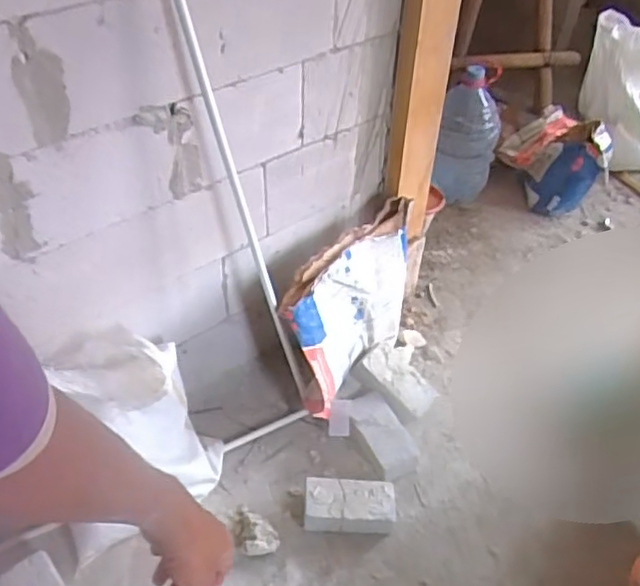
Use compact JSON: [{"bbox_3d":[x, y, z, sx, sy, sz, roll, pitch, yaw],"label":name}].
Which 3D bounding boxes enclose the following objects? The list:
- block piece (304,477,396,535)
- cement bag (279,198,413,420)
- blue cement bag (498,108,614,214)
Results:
[{"bbox_3d":[0.066,0.463,1.425,0.195,0.065,0.112,1,46,4],"label":"block piece"},{"bbox_3d":[0.068,0.041,1.546,0.153,0.367,0.393,32,52,27],"label":"cement bag"},{"bbox_3d":[0.640,-0.352,1.815,0.270,0.289,0.095,23,48,20],"label":"blue cement bag"}]

